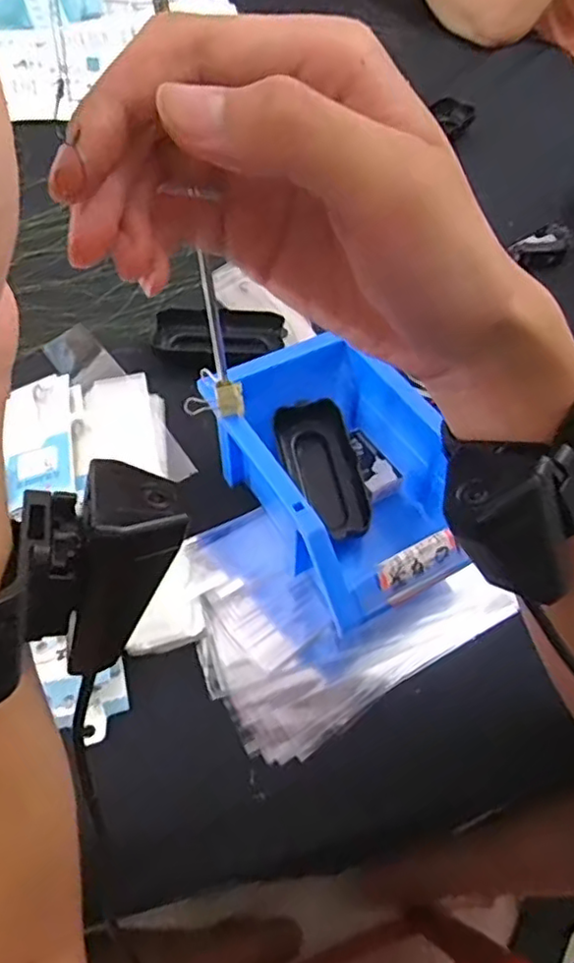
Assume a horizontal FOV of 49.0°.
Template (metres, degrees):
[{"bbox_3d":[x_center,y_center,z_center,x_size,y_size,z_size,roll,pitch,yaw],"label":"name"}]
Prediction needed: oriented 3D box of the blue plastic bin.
[{"bbox_3d":[0.032,-0.006,0.427,0.117,0.084,0.194,-25,61,-19],"label":"blue plastic bin"}]

